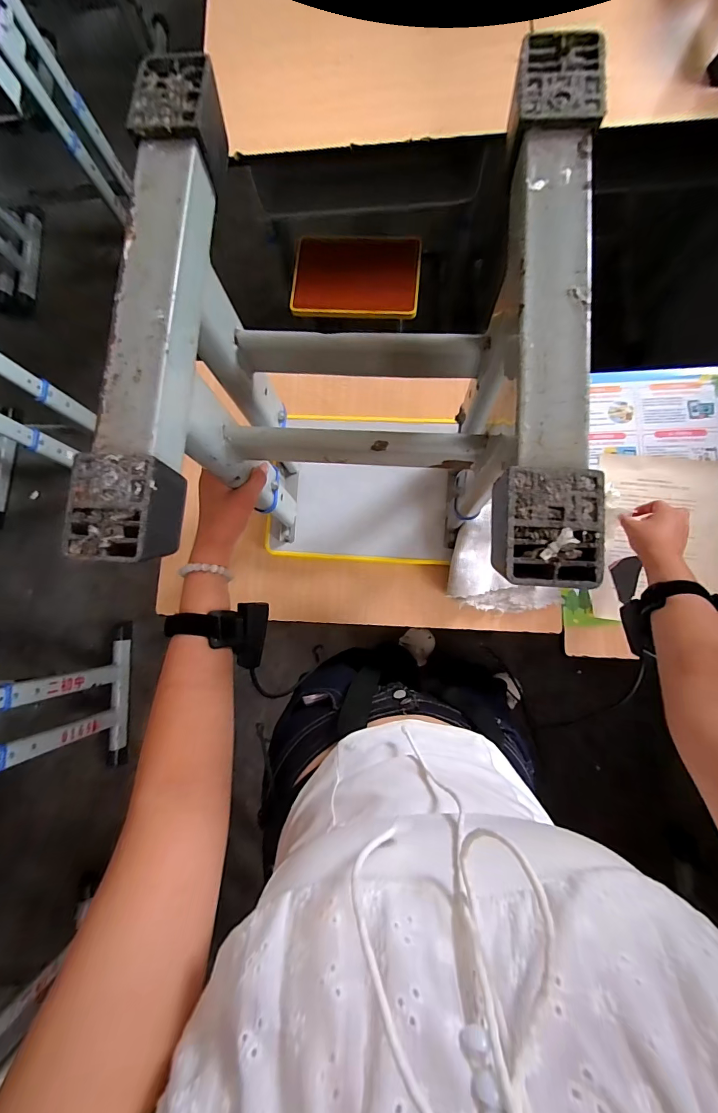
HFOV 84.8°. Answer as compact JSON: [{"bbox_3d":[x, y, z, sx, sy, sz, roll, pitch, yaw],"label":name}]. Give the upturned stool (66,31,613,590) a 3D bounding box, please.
[{"bbox_3d":[0.005,-0.123,0.442,0.294,0.428,0.315,3,83,5],"label":"upturned stool"}]

